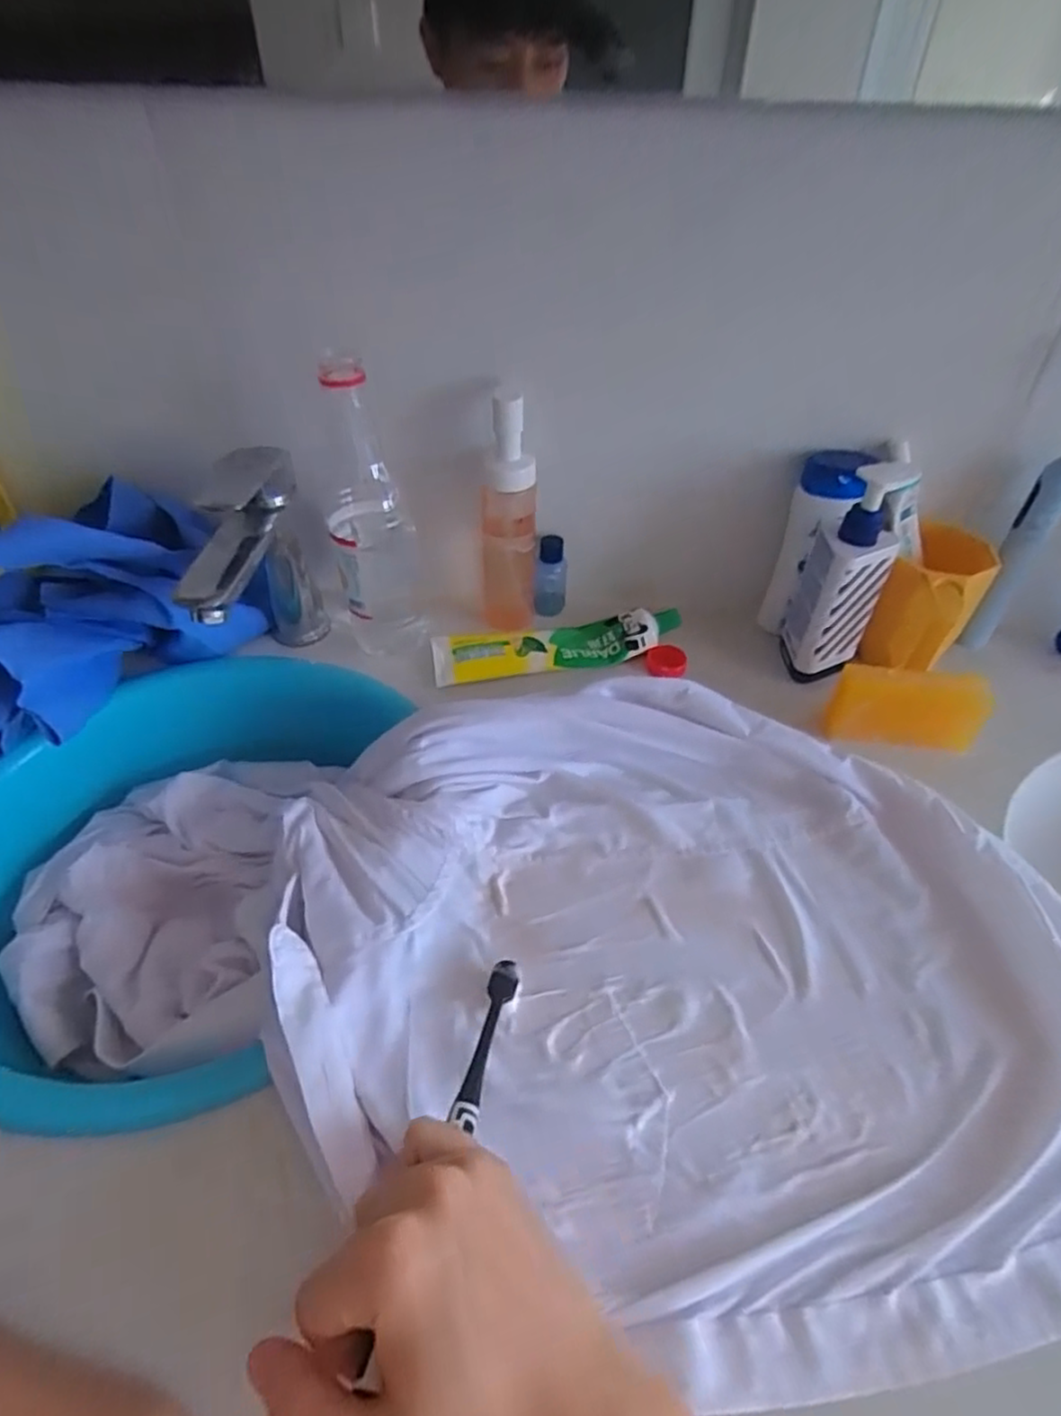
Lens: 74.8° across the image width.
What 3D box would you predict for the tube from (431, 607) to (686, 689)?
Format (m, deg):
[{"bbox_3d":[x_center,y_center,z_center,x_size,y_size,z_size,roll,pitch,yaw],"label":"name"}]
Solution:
[{"bbox_3d":[0.021,-0.058,0.583,0.204,0.031,0.048,-8,45,-9],"label":"tube"}]

